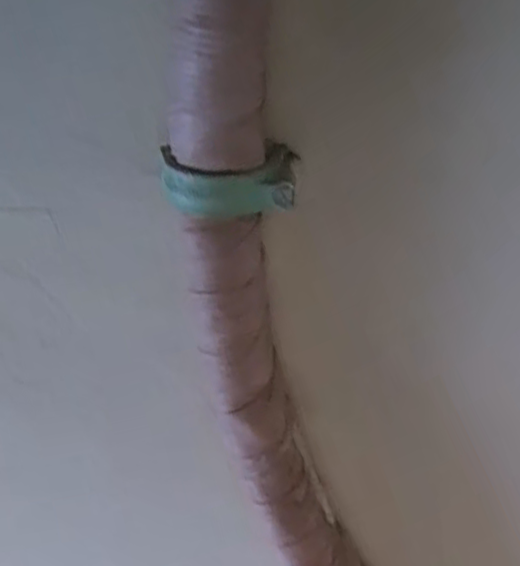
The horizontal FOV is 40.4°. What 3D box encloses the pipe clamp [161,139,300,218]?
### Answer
[{"bbox_3d":[-0.010,-0.043,0.276,0.054,0.021,0.033,-3,38,-8],"label":"pipe clamp"}]

